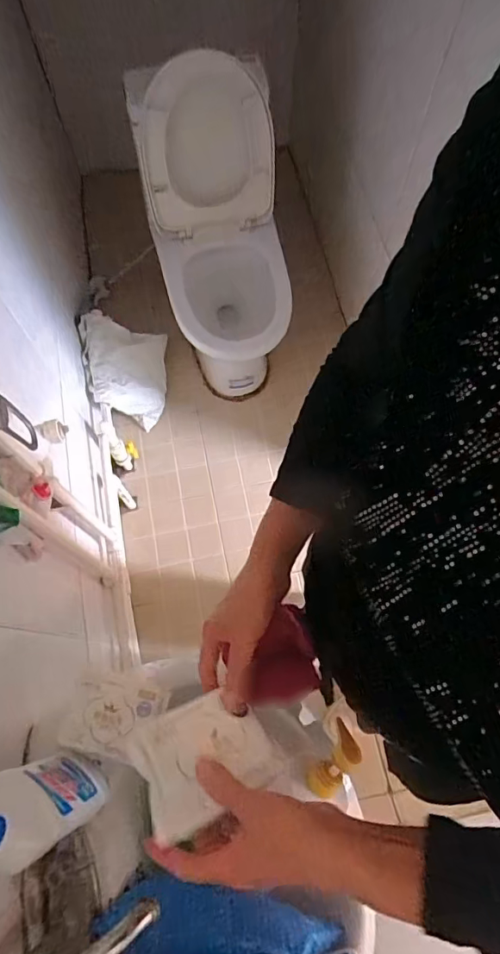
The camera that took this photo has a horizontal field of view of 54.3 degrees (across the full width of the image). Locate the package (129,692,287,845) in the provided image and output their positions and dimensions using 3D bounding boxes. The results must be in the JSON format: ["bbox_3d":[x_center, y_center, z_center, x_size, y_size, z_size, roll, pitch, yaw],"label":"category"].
[{"bbox_3d":[-0.040,0.239,0.423,0.109,0.017,0.087,-19,59,-20],"label":"package"}]

